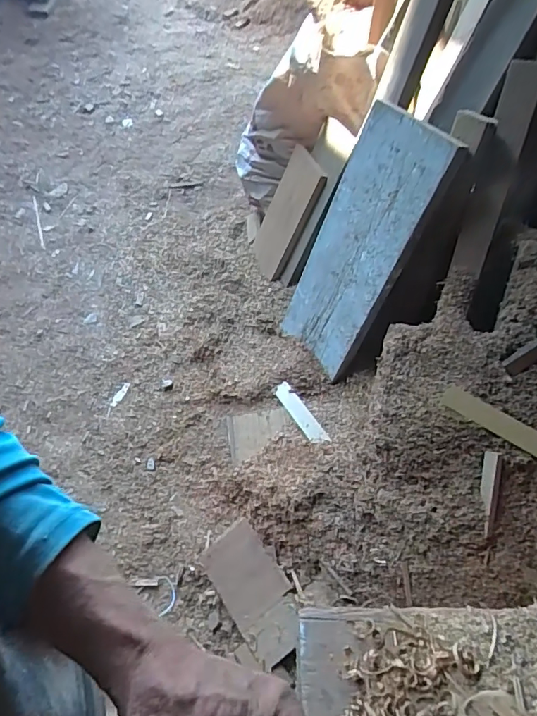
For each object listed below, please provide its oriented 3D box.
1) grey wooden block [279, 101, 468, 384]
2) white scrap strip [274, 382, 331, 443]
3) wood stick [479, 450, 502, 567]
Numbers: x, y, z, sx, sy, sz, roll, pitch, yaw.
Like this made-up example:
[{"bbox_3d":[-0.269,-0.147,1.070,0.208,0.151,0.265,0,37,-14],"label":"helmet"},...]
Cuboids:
[{"bbox_3d":[0.214,-0.262,1.214,0.060,0.612,0.280,-16,51,-44],"label":"grey wooden block"},{"bbox_3d":[0.083,0.144,1.296,0.046,0.012,0.207,-28,52,-15],"label":"white scrap strip"},{"bbox_3d":[0.437,0.294,0.986,0.037,0.011,0.212,6,82,7],"label":"wood stick"}]

